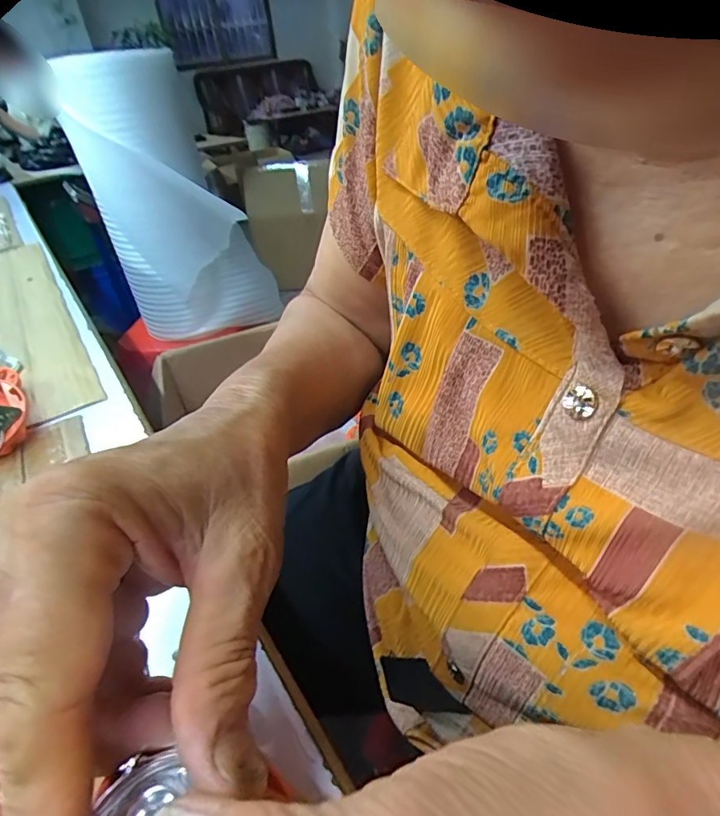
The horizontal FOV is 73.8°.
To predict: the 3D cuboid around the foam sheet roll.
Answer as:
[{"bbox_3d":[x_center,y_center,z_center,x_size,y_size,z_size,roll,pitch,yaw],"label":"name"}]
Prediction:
[{"bbox_3d":[-0.415,-0.448,1.043,0.272,0.592,0.244,-27,8,-27],"label":"foam sheet roll"}]

